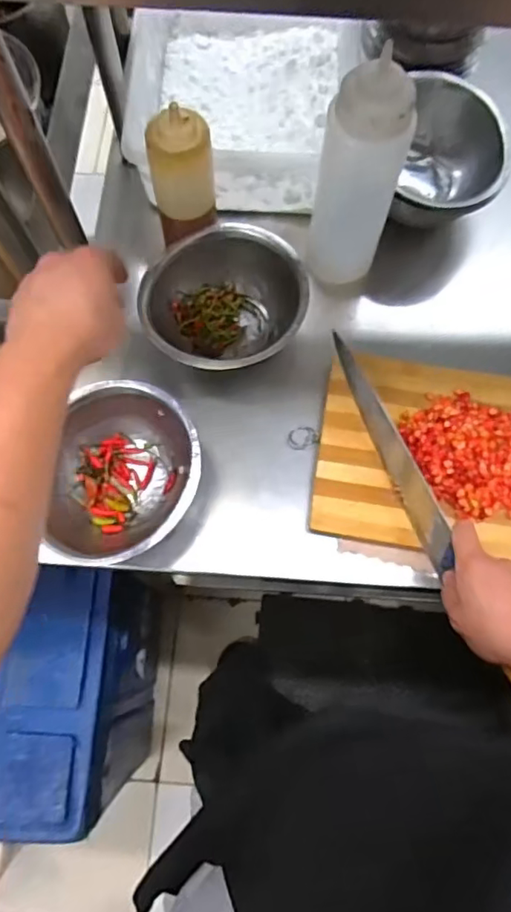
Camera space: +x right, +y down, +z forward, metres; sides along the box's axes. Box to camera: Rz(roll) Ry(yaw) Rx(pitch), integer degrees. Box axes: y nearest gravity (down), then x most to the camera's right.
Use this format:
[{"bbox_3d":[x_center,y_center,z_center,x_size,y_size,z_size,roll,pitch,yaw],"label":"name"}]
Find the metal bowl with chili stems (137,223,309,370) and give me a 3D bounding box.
[{"bbox_3d":[-0.038,-0.165,0.620,0.164,0.085,0.153,0,72,0],"label":"metal bowl with chili stems"}]

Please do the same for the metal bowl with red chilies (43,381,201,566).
[{"bbox_3d":[-0.130,0.018,0.562,0.149,0.079,0.157,-3,72,-1],"label":"metal bowl with red chilies"}]

